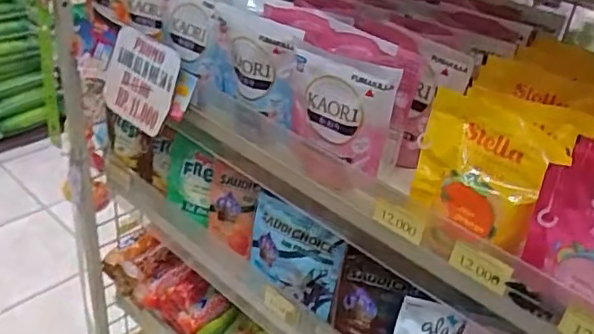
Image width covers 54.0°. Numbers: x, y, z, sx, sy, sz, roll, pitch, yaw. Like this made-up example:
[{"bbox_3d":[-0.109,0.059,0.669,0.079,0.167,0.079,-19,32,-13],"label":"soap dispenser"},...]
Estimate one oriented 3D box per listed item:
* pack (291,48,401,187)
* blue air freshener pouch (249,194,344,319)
[{"bbox_3d":[0.034,-0.052,0.568,0.120,0.121,0.030,28,39,30],"label":"pack"},{"bbox_3d":[-0.007,0.103,0.694,0.129,0.100,0.032,28,38,29],"label":"blue air freshener pouch"}]

